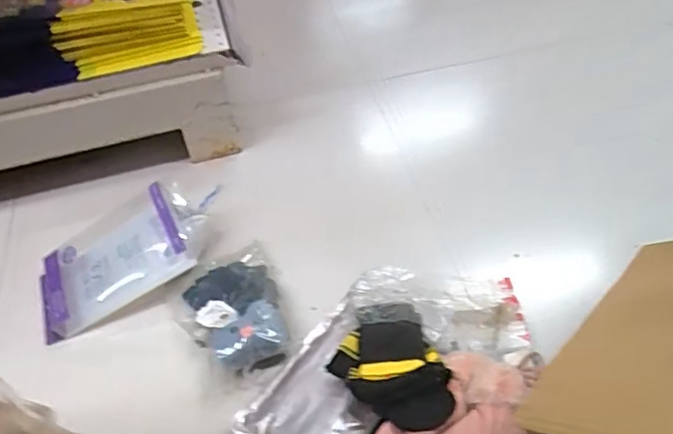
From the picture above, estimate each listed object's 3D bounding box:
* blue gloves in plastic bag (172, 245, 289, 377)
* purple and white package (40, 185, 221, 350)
[{"bbox_3d":[-0.132,0.109,0.732,0.128,0.047,0.193,-18,49,-12],"label":"blue gloves in plastic bag"},{"bbox_3d":[-0.269,0.047,0.768,0.246,0.087,0.124,-21,50,-14],"label":"purple and white package"}]

